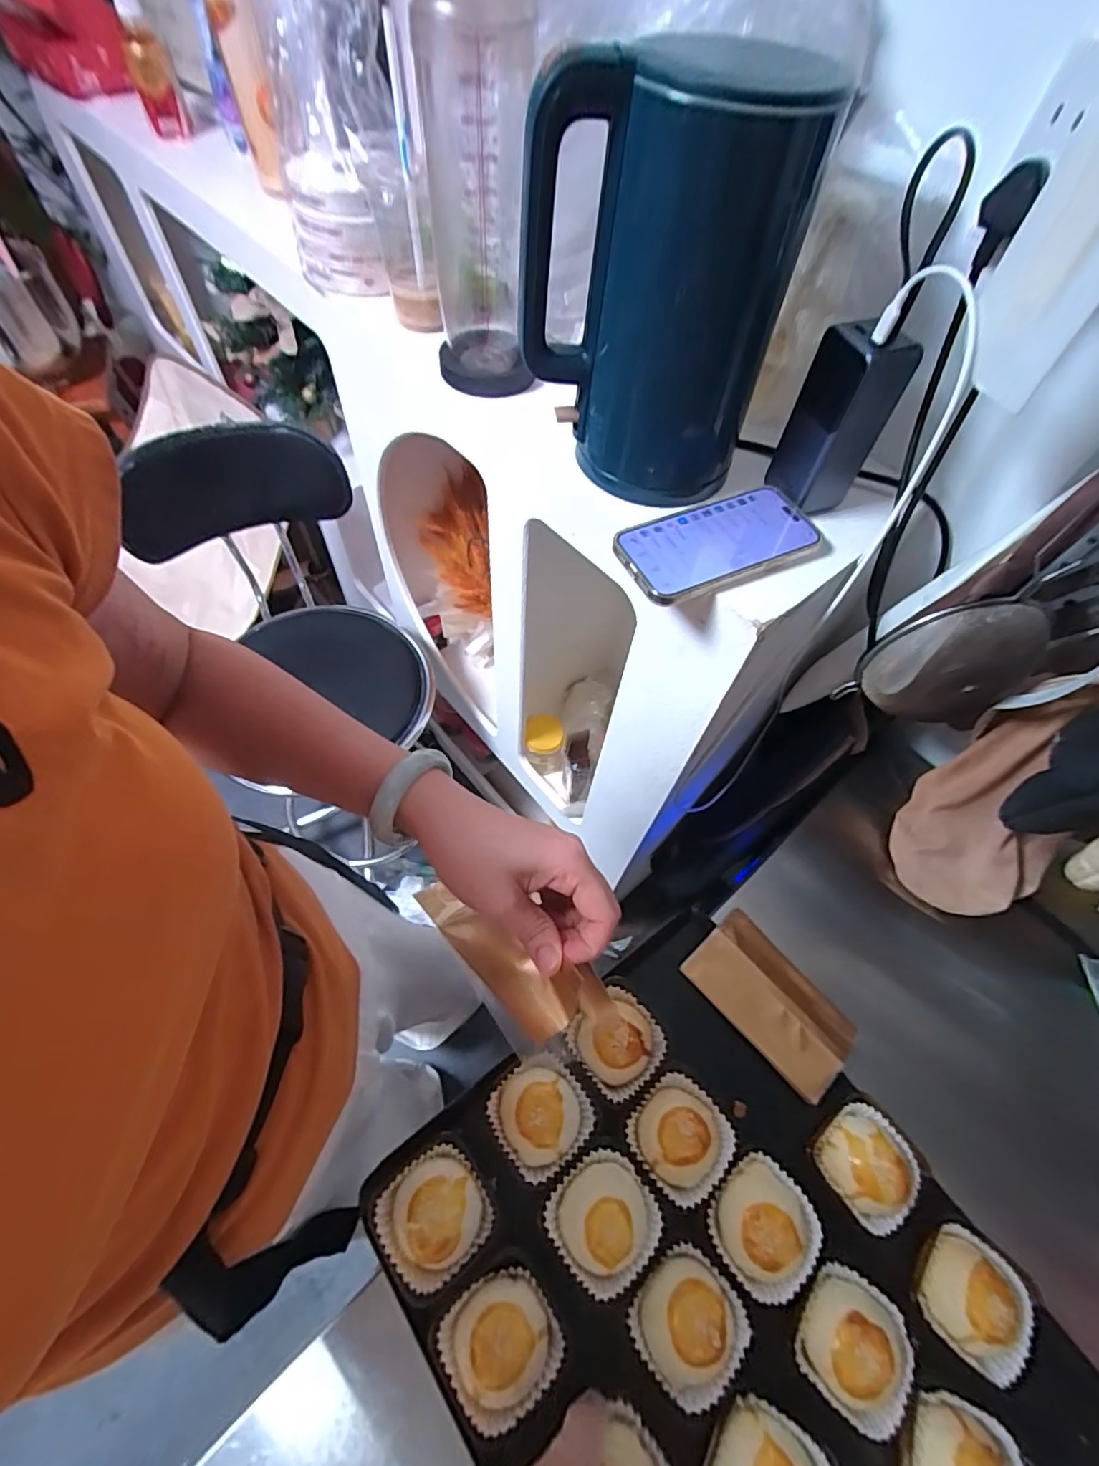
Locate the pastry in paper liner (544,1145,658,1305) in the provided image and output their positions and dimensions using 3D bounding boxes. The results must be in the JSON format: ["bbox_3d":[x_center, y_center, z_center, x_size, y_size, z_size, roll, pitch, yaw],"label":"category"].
[{"bbox_3d":[0.038,0.326,0.379,0.069,0.022,0.069,1,60,-2],"label":"pastry in paper liner"}]

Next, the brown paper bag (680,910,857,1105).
[{"bbox_3d":[0.193,0.233,0.495,0.076,0.012,0.140,-37,69,-21],"label":"brown paper bag"}]

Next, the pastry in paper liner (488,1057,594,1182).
[{"bbox_3d":[-0.005,0.274,0.407,0.065,0.025,0.066,-32,67,-19],"label":"pastry in paper liner"}]

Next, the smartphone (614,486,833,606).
[{"bbox_3d":[0.138,-0.153,0.459,0.163,0.017,0.081,-22,64,-14],"label":"smartphone"}]

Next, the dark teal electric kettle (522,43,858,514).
[{"bbox_3d":[0.082,-0.321,0.419,0.165,0.233,0.131,25,62,11],"label":"dark teal electric kettle"}]

